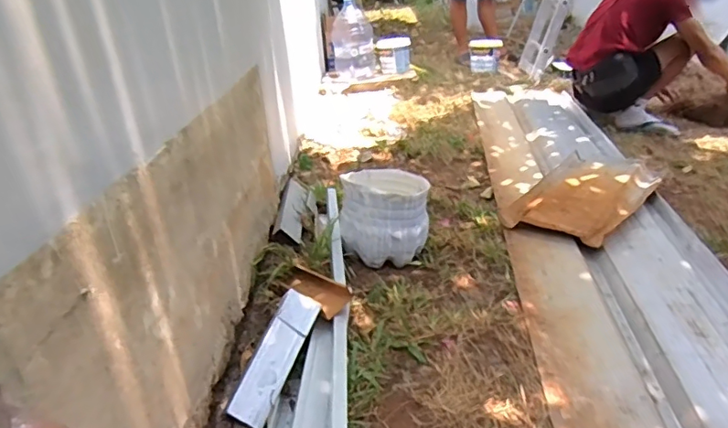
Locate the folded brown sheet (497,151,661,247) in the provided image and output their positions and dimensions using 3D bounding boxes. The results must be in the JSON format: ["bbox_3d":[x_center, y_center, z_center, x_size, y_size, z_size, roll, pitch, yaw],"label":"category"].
[{"bbox_3d":[0.704,-0.068,1.704,0.535,0.083,0.342,-23,33,-36],"label":"folded brown sheet"}]

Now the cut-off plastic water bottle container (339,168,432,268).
[{"bbox_3d":[0.054,0.004,1.478,0.232,0.227,0.230,-6,26,-6],"label":"cut-off plastic water bottle container"}]

